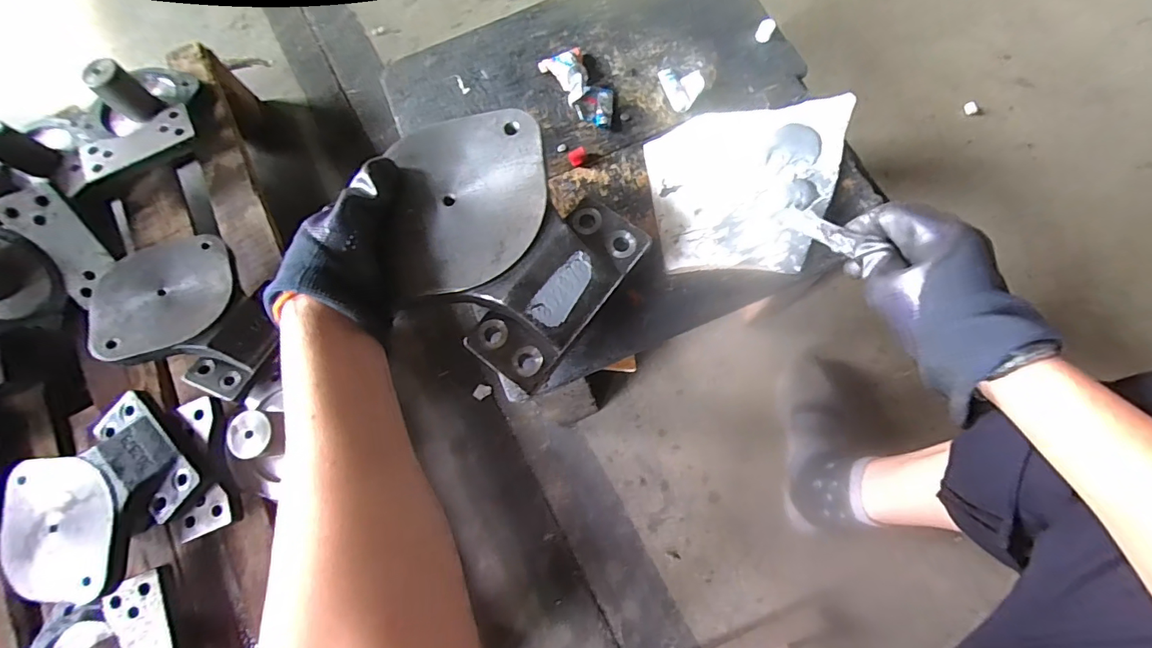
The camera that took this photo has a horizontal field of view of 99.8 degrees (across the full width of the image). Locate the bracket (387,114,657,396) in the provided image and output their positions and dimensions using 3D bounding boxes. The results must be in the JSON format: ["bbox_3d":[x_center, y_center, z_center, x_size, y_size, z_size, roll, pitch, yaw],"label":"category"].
[{"bbox_3d":[-0.056,-0.062,0.341,0.176,0.030,0.143,39,81,9],"label":"bracket"}]

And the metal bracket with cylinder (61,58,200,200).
[{"bbox_3d":[-0.522,-0.240,0.574,0.142,0.074,0.157,-26,75,-2],"label":"metal bracket with cylinder"}]

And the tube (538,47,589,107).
[{"bbox_3d":[-0.007,-0.218,0.426,0.037,0.015,0.056,-20,75,0],"label":"tube"}]

